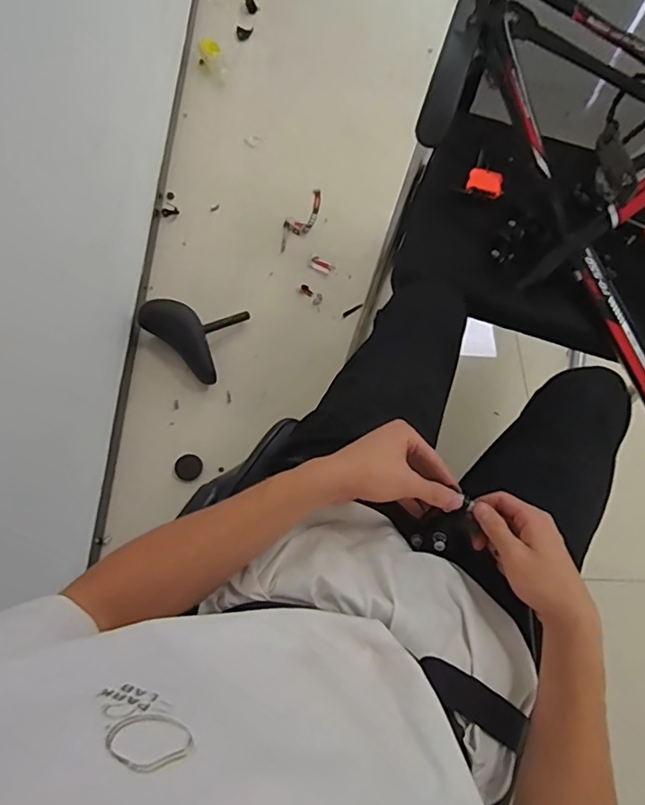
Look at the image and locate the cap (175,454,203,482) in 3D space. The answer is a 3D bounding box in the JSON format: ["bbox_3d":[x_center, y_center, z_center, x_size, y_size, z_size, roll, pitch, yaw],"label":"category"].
[{"bbox_3d":[-0.280,0.137,1.116,0.055,0.028,0.056,1,66,-3],"label":"cap"}]

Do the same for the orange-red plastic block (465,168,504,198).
[{"bbox_3d":[0.271,-0.366,0.881,0.058,0.010,0.051,26,65,7],"label":"orange-red plastic block"}]

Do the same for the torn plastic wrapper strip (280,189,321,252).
[{"bbox_3d":[-0.055,-0.493,1.440,0.068,0.006,0.234,33,69,11],"label":"torn plastic wrapper strip"}]

